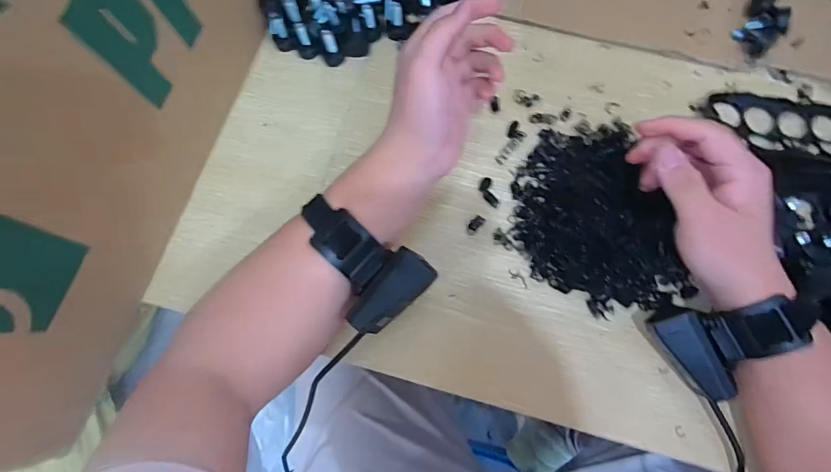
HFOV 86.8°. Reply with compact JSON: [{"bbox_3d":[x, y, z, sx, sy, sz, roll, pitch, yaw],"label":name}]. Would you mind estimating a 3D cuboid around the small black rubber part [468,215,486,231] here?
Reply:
[{"bbox_3d":[0.053,-0.011,0.381,0.009,0.004,0.014,43,81,11],"label":"small black rubber part"}]

